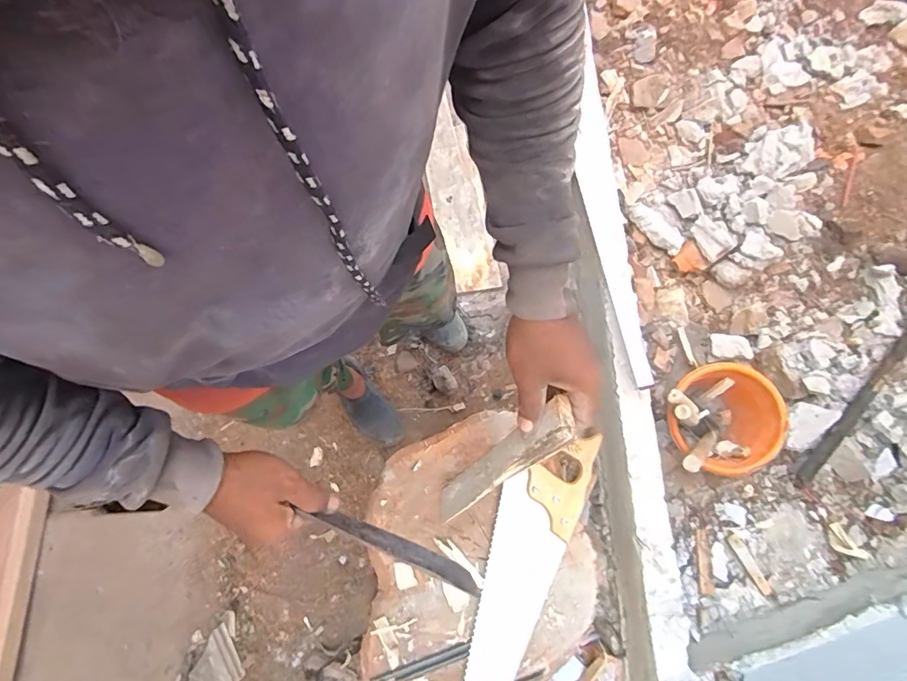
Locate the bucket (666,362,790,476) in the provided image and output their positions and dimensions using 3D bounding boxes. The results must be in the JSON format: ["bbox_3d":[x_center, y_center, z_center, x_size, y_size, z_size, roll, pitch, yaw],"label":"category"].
[{"bbox_3d":[0.645,0.207,1.174,0.251,0.167,0.263,1,74,-4],"label":"bucket"}]

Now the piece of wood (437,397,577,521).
[{"bbox_3d":[0.043,0.160,0.580,0.030,0.338,0.040,-28,74,-35],"label":"piece of wood"}]

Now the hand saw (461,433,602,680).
[{"bbox_3d":[0.080,0.345,0.682,0.108,0.025,0.457,25,74,3],"label":"hand saw"}]

